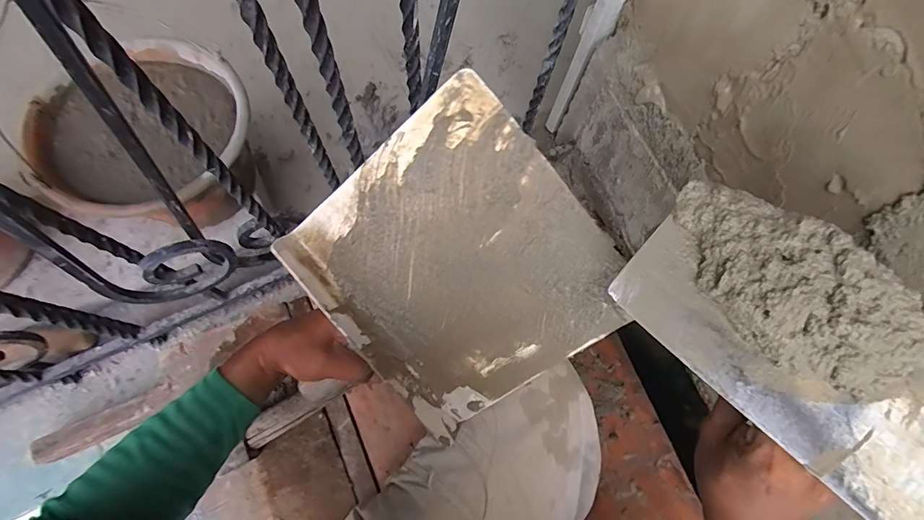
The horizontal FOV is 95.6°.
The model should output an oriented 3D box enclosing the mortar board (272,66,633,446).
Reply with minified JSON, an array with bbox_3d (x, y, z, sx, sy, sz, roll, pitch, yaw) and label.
[{"bbox_3d":[-0.005,0.010,0.356,0.221,0.041,0.242,-39,95,20],"label":"mortar board"}]

